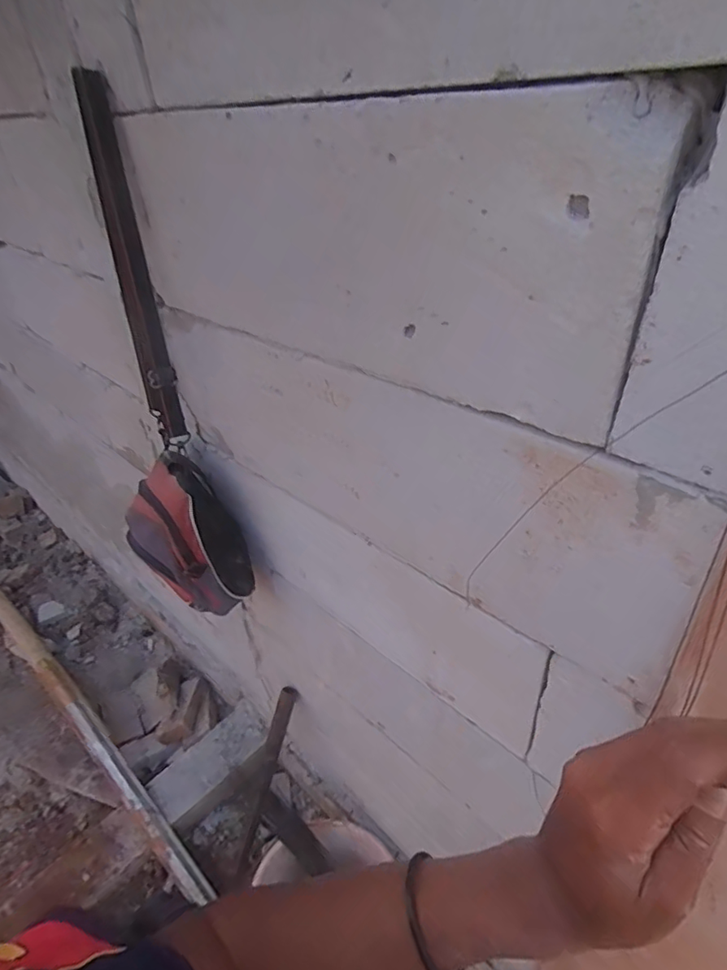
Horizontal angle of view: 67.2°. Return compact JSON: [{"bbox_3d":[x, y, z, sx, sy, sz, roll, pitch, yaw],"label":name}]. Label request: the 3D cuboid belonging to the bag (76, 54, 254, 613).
[{"bbox_3d":[-0.264,-0.099,0.656,0.124,0.600,0.153,-22,39,-21],"label":"bag"}]

